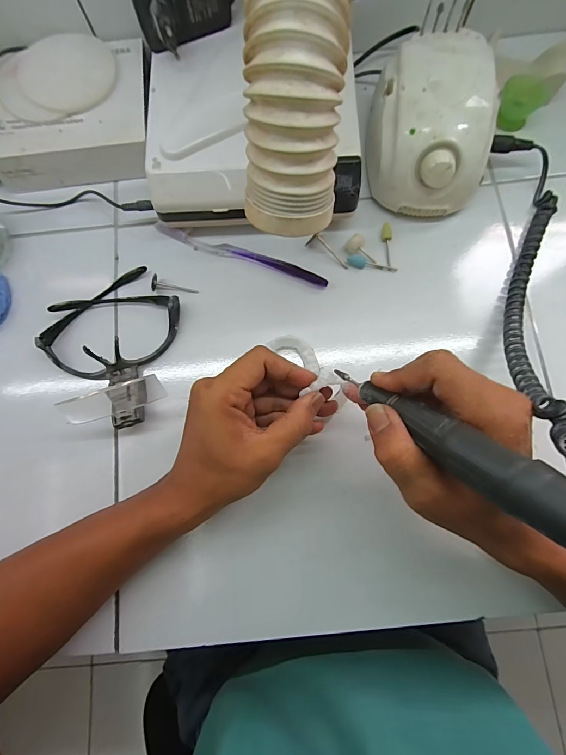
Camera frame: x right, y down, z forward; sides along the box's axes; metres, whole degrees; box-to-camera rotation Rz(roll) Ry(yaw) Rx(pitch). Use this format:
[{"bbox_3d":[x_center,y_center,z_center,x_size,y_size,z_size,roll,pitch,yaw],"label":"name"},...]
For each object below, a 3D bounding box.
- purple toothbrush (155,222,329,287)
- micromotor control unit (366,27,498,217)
[{"bbox_3d":[-0.044,-0.124,0.366,0.184,0.008,0.013,19,81,5],"label":"purple toothbrush"},{"bbox_3d":[0.137,-0.236,0.347,0.108,0.077,0.137,4,80,2],"label":"micromotor control unit"}]

